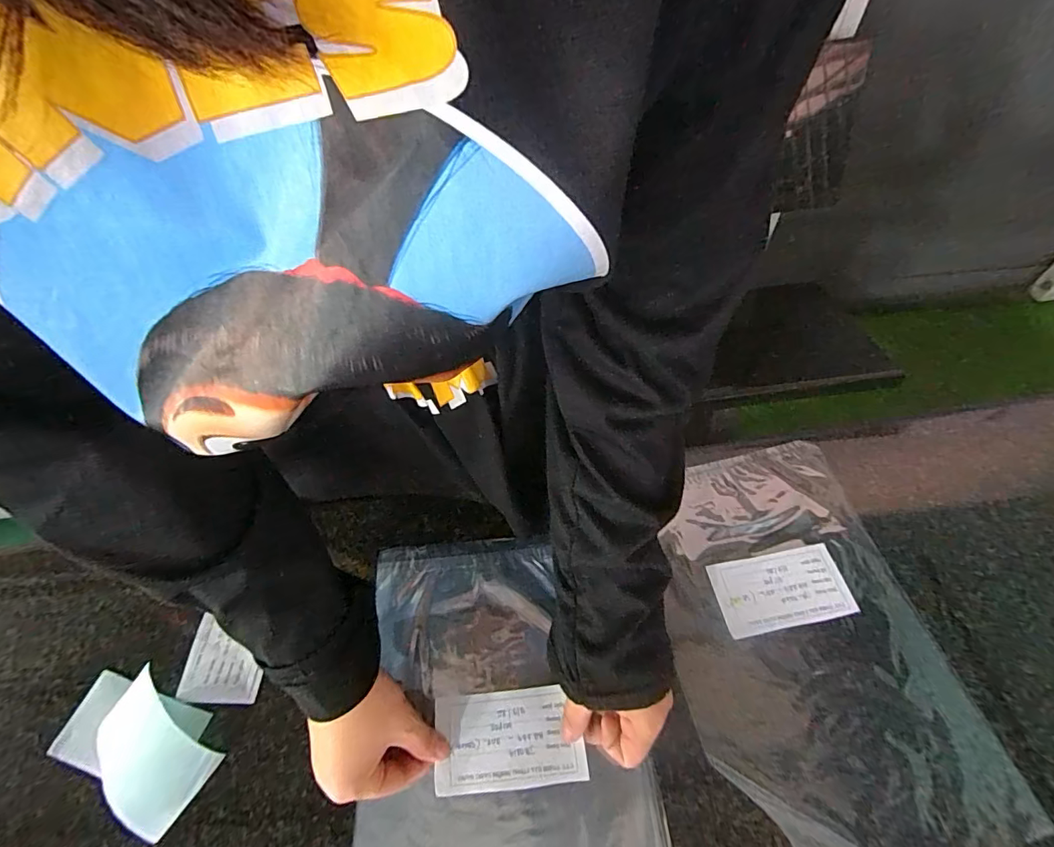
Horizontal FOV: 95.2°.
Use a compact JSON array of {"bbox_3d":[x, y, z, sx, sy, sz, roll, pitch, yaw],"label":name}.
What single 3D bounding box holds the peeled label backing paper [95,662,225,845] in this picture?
[{"bbox_3d":[-0.274,0.237,0.347,0.096,0.020,0.058,32,63,22],"label":"peeled label backing paper"}]

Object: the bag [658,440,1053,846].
[{"bbox_3d":[0.209,0.156,0.378,0.190,0.009,0.291,-11,56,-4],"label":"bag"}]

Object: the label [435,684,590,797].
[{"bbox_3d":[-0.013,0.222,0.340,0.101,0.006,0.059,-6,56,-1],"label":"label"}]

